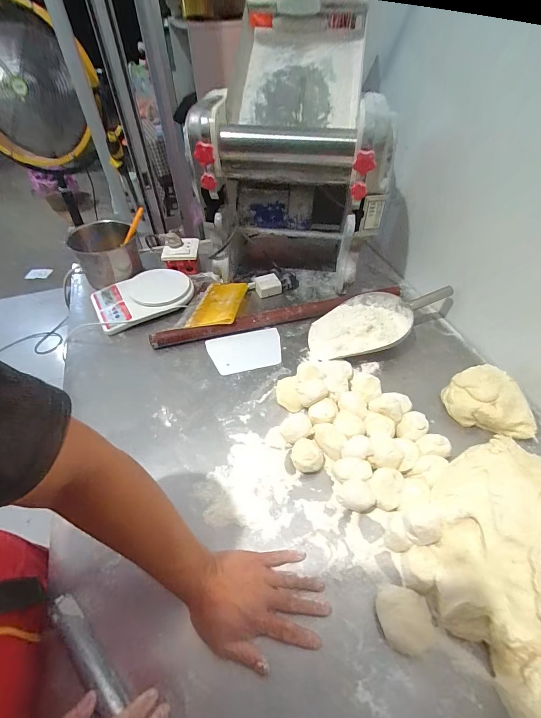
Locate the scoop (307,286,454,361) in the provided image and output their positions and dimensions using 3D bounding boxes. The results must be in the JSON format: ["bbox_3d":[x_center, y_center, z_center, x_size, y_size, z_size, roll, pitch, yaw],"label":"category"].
[{"bbox_3d":[0.223,-0.077,0.682,0.299,0.071,0.143,-19,52,-16],"label":"scoop"}]

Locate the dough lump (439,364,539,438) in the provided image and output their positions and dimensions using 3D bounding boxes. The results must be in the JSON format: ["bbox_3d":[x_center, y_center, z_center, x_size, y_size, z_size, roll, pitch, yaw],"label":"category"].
[{"bbox_3d":[0.365,0.068,0.556,0.129,0.066,0.094,19,52,16],"label":"dough lump"}]

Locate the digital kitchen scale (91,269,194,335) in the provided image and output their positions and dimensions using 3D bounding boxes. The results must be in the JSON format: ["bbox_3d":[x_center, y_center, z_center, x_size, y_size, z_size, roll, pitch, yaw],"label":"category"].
[{"bbox_3d":[-0.290,-0.141,0.768,0.214,0.034,0.152,-25,54,-21],"label":"digital kitchen scale"}]

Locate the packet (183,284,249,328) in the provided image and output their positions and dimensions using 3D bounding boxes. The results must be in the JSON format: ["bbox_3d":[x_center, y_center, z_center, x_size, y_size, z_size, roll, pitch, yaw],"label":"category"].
[{"bbox_3d":[-0.113,-0.128,0.733,0.098,0.022,0.168,7,49,6],"label":"packet"}]

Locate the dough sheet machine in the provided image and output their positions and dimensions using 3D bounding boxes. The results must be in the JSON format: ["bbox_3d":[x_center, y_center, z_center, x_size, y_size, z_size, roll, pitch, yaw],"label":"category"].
[{"bbox_3d":[0.050,-0.395,0.740,0.353,0.441,0.347,5,48,6],"label":"dough sheet machine"}]

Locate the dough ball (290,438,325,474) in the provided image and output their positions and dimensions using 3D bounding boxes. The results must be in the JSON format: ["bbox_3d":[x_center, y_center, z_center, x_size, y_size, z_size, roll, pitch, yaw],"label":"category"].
[{"bbox_3d":[0.058,0.149,0.512,0.051,0.036,0.047,0,49,0],"label":"dough ball"}]

